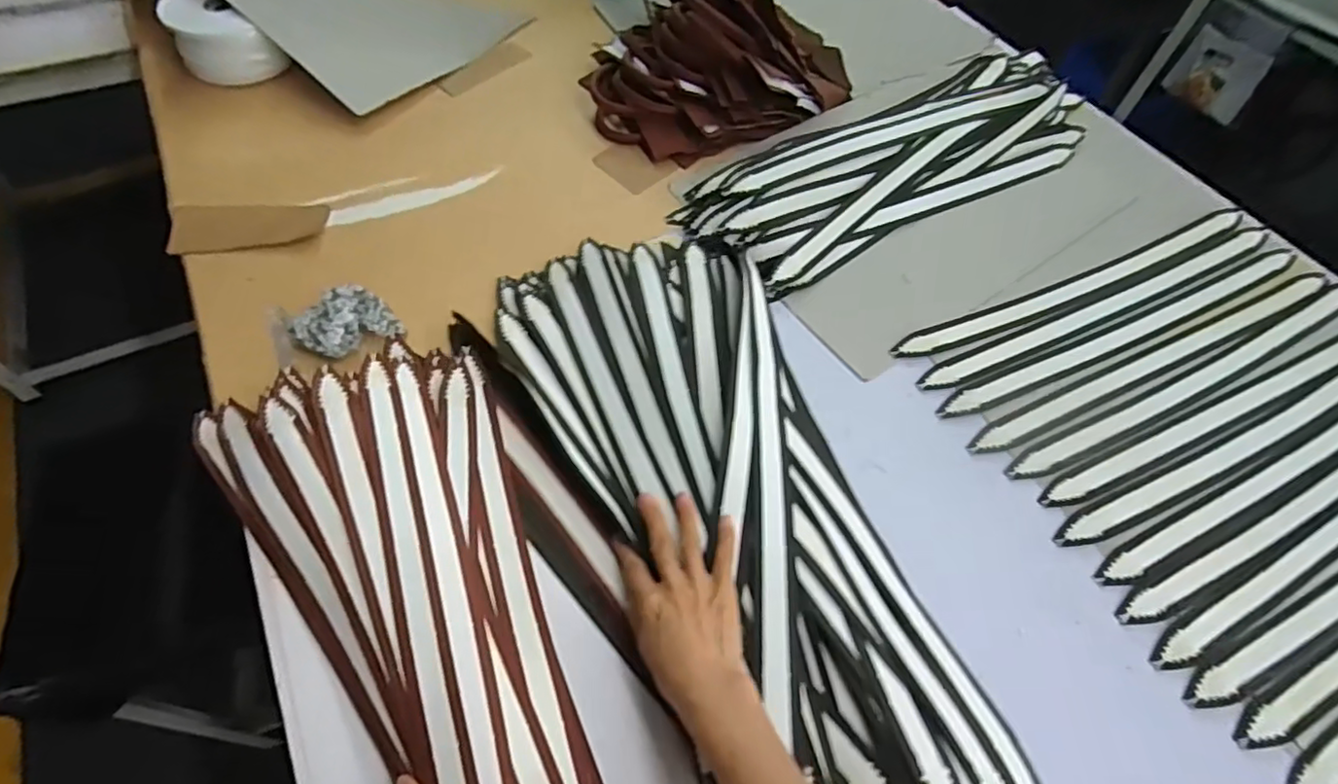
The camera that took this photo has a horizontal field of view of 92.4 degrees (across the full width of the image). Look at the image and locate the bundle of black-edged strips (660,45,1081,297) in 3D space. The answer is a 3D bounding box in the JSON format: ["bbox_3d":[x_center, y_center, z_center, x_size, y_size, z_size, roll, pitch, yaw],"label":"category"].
[{"bbox_3d":[0.355,-0.335,0.889,0.740,0.059,0.206,-28,62,-22],"label":"bundle of black-edged strips"}]

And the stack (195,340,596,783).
[{"bbox_3d":[-0.170,0.208,0.489,0.229,0.056,0.622,-25,60,-21],"label":"stack"}]

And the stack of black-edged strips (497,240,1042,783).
[{"bbox_3d":[0.073,0.092,0.587,0.265,0.059,0.676,-24,61,-20],"label":"stack of black-edged strips"}]

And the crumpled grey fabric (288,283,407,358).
[{"bbox_3d":[-0.330,-0.069,0.654,0.091,0.042,0.056,-30,63,-23],"label":"crumpled grey fabric"}]

